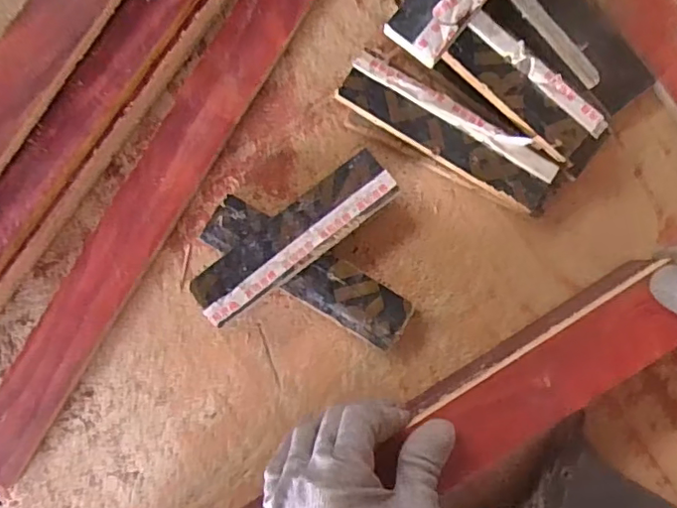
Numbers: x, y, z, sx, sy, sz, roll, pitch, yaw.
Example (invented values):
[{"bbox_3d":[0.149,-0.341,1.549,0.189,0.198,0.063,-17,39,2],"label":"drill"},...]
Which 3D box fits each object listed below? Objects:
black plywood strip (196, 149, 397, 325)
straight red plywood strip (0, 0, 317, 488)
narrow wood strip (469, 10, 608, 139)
[{"bbox_3d":[-0.032,-0.011,0.416,0.160,0.013,0.043,-37,81,-1],"label":"black plywood strip"},{"bbox_3d":[-0.138,-0.046,0.438,0.053,0.018,0.497,33,91,3],"label":"straight red plywood strip"},{"bbox_3d":[0.138,-0.123,0.393,0.117,0.005,0.015,44,89,4],"label":"narrow wood strip"}]

